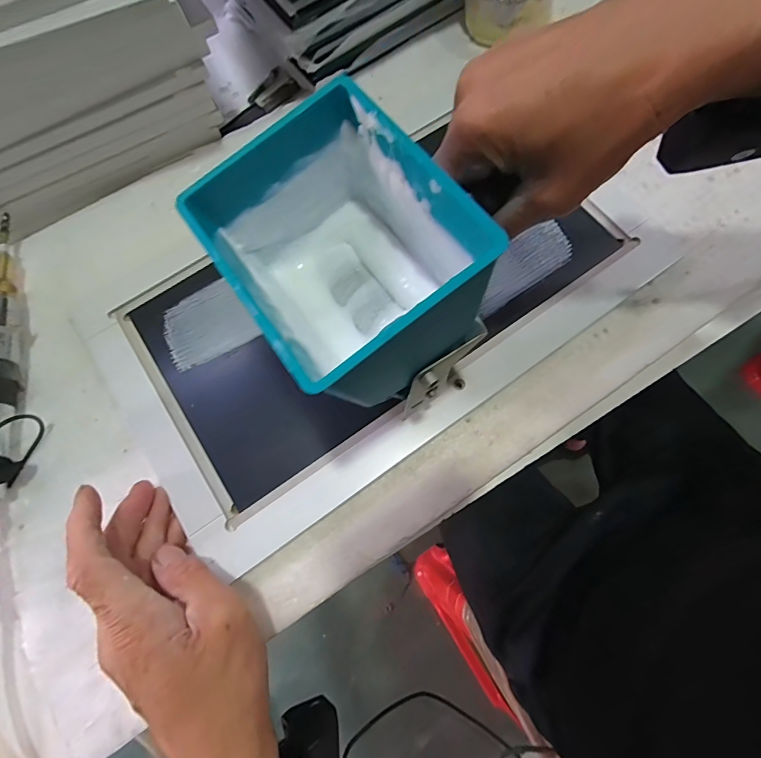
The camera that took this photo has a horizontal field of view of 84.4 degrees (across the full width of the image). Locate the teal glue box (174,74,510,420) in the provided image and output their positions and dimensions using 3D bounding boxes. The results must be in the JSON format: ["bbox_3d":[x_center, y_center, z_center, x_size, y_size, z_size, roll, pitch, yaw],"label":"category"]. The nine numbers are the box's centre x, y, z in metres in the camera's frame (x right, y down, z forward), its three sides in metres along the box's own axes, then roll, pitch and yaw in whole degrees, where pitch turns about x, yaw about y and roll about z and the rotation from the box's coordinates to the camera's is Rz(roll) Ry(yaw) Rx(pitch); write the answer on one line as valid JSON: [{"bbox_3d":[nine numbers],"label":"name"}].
[{"bbox_3d":[-0.018,-0.051,0.196,0.092,0.084,0.109,-36,77,-10],"label":"teal glue box"}]

